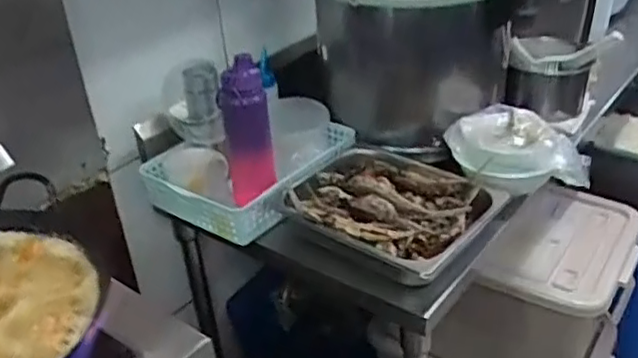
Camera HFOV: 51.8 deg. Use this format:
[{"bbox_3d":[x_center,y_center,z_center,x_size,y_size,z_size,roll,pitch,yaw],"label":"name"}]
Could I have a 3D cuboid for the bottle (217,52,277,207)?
[{"bbox_3d":[-0.119,-0.071,1.098,0.074,0.273,0.069,-9,31,-7],"label":"bottle"}]

